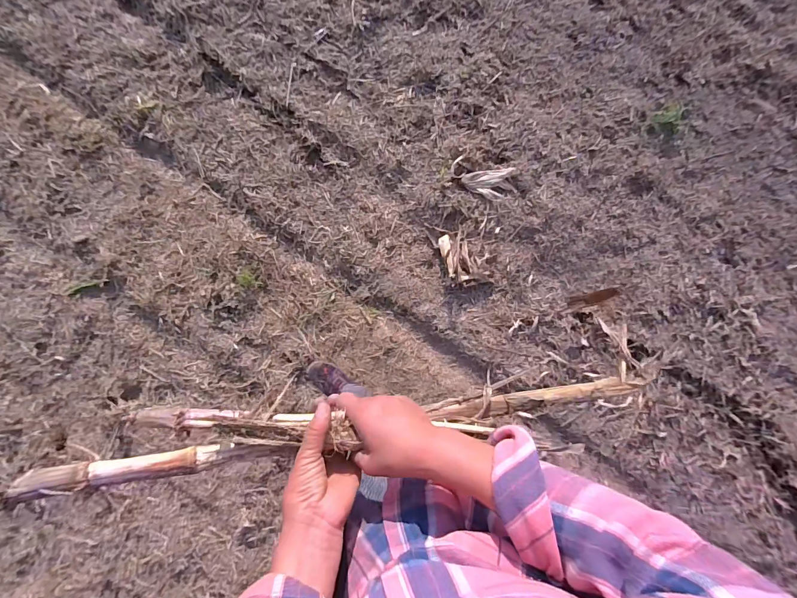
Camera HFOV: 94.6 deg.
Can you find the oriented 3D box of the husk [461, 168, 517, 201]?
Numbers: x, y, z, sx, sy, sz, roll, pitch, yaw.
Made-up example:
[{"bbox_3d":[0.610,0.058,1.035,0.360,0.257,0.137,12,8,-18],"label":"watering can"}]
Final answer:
[{"bbox_3d":[0.306,-0.383,1.230,0.167,0.030,0.104,-6,85,-4],"label":"husk"}]

